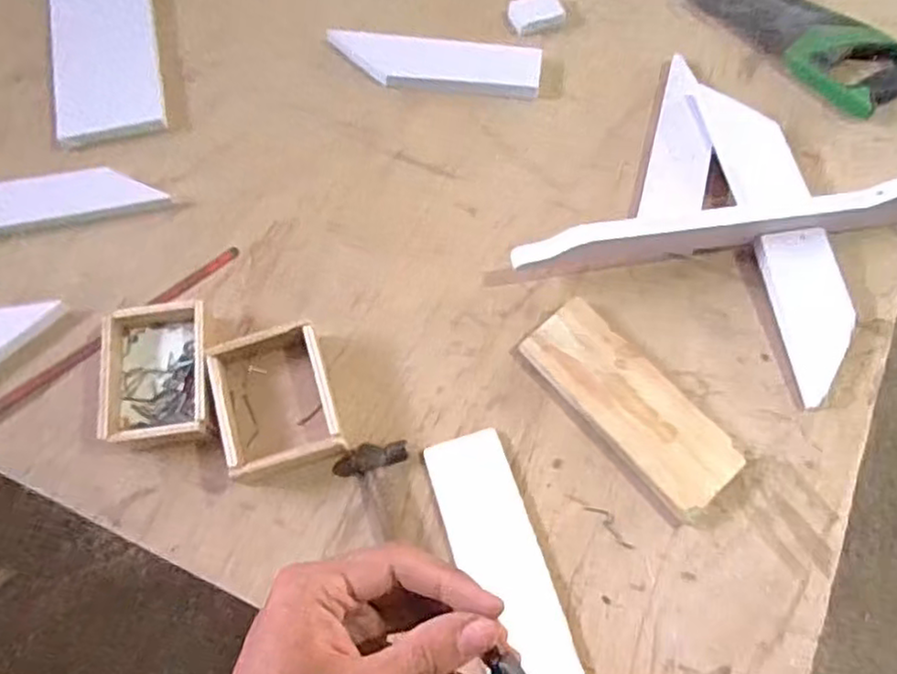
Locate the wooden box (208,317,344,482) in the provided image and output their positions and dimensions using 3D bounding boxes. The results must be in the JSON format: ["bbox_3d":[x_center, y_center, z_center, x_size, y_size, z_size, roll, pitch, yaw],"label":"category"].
[{"bbox_3d":[-0.162,0.058,0.640,0.103,0.050,0.133,-16,70,-5],"label":"wooden box"}]

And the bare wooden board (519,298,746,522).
[{"bbox_3d":[0.173,0.063,0.647,0.086,0.019,0.220,-39,77,-13],"label":"bare wooden board"}]

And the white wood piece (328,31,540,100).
[{"bbox_3d":[-0.014,-0.325,0.796,0.243,0.020,0.061,6,71,0],"label":"white wood piece"}]

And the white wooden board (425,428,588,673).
[{"bbox_3d":[0.049,0.200,0.596,0.074,0.015,0.236,-17,73,-8],"label":"white wooden board"}]

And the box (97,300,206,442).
[{"bbox_3d":[-0.276,0.036,0.649,0.099,0.045,0.134,-7,70,-2],"label":"box"}]

